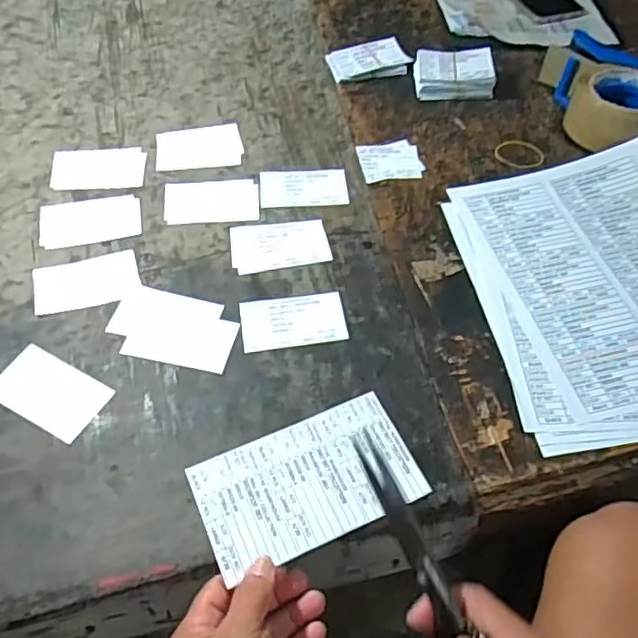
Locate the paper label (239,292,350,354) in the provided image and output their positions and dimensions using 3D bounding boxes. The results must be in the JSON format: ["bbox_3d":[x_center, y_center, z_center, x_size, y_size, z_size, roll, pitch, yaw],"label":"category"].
[{"bbox_3d":[-0.023,0.001,0.529,0.089,0.004,0.054,-6,54,-6],"label":"paper label"}]

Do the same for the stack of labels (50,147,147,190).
[{"bbox_3d":[-0.232,-0.161,0.641,0.094,0.004,0.063,-4,54,-5],"label":"stack of labels"}]

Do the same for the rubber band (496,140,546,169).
[{"bbox_3d":[0.222,-0.183,0.675,0.055,0.004,0.043,-4,56,-9],"label":"rubber band"}]

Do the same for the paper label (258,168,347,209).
[{"bbox_3d":[-0.015,-0.137,0.631,0.090,0.004,0.055,-3,54,-4],"label":"paper label"}]

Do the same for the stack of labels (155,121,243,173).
[{"bbox_3d":[-0.131,-0.189,0.666,0.092,0.004,0.067,-6,57,-4],"label":"stack of labels"}]

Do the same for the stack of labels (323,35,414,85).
[{"bbox_3d":[0.064,-0.323,0.761,0.102,0.013,0.065,-13,55,-11],"label":"stack of labels"}]

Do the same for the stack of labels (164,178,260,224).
[{"bbox_3d":[-0.109,-0.121,0.616,0.094,0.004,0.061,-4,54,-4],"label":"stack of labels"}]

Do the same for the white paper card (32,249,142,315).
[{"bbox_3d":[-0.210,-0.033,0.552,0.090,0.004,0.055,-13,55,-11],"label":"white paper card"}]

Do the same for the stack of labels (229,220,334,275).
[{"bbox_3d":[-0.038,-0.072,0.584,0.093,0.004,0.061,-8,54,-7],"label":"stack of labels"}]

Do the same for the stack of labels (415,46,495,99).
[{"bbox_3d":[0.162,-0.294,0.731,0.091,0.037,0.061,2,54,0],"label":"stack of labels"}]

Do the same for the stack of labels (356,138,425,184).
[{"bbox_3d":[0.078,-0.173,0.663,0.066,0.005,0.059,-7,54,-7],"label":"stack of labels"}]

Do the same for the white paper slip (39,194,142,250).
[{"bbox_3d":[-0.224,-0.098,0.595,0.095,0.004,0.059,-9,54,-8],"label":"white paper slip"}]

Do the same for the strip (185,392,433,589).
[{"bbox_3d":[-0.008,0.117,0.439,0.152,0.005,0.089,-20,57,-15],"label":"strip"}]

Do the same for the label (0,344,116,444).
[{"bbox_3d":[-0.215,0.058,0.486,0.090,0.004,0.053,25,57,16],"label":"label"}]

